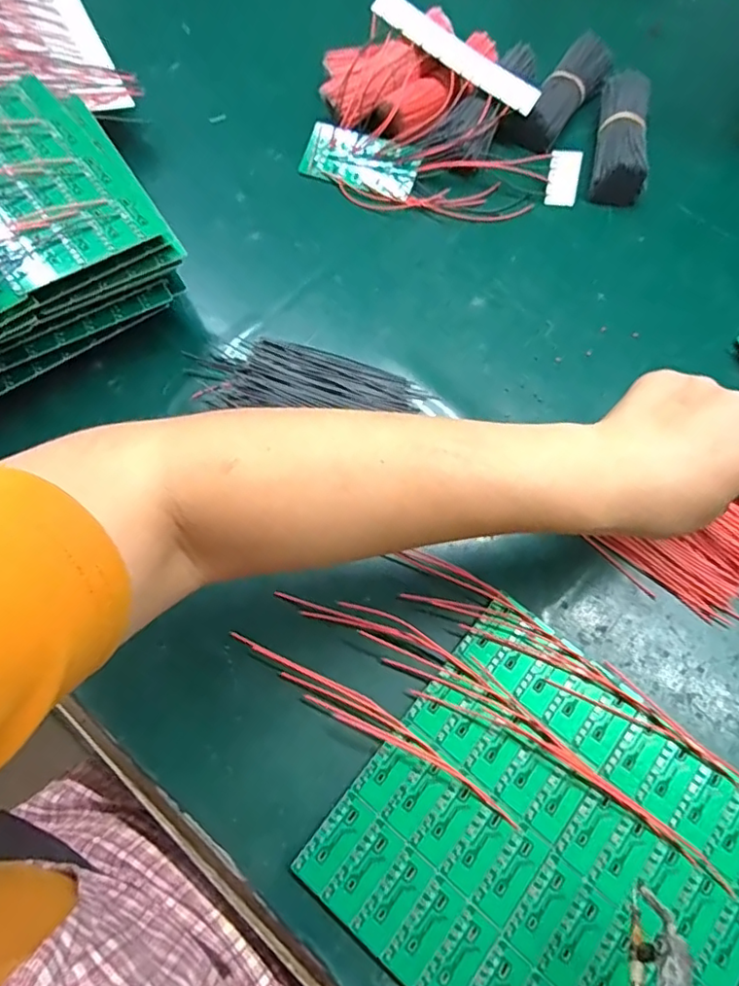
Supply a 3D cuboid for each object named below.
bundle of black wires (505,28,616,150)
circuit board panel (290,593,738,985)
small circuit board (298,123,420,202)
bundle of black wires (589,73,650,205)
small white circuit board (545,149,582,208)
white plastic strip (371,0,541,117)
[{"bbox_3d":[0.167,-0.346,0.512,0.042,0.031,0.125,32,72,13],"label":"bundle of black wires"},{"bbox_3d":[0.096,0.187,0.308,0.197,0.004,0.188,38,72,15],"label":"circuit board panel"},{"bbox_3d":[-0.009,-0.283,0.503,0.100,0.005,0.043,21,95,8],"label":"small circuit board"},{"bbox_3d":[0.211,-0.300,0.495,0.041,0.034,0.124,9,69,5],"label":"bundle of black wires"},{"bbox_3d":[0.160,-0.258,0.483,0.025,0.041,0.004,6,25,6],"label":"small white circuit board"},{"bbox_3d":[0.073,-0.366,0.487,0.153,0.007,0.027,33,85,-1],"label":"white plastic strip"}]

